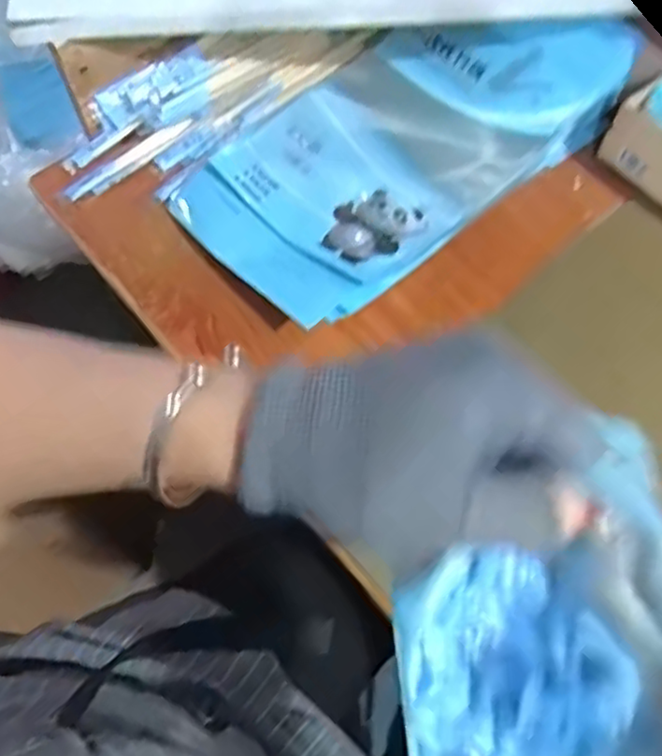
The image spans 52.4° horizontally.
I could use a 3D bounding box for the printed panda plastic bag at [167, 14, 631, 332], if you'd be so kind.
[{"bbox_3d":[0.065,-0.221,0.610,0.403,0.061,0.207,-40,72,-12],"label":"printed panda plastic bag"}]

